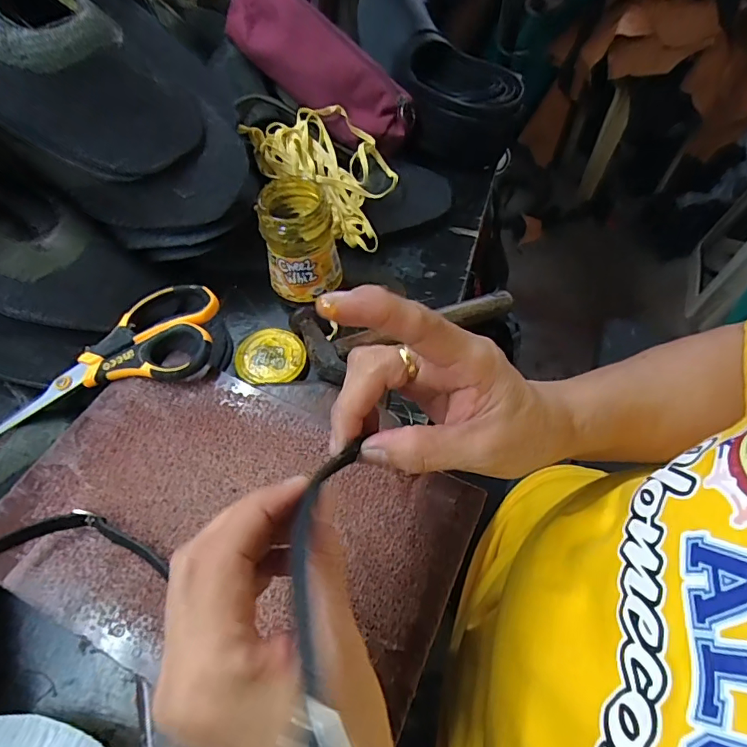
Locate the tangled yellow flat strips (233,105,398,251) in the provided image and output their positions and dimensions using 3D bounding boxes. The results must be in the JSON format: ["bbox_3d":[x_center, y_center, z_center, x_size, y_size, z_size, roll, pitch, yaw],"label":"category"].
[{"bbox_3d":[-0.040,-0.203,0.465,0.153,0.030,0.096,41,88,-9],"label":"tangled yellow flat strips"}]

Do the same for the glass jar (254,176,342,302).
[{"bbox_3d":[-0.062,-0.114,0.407,0.060,0.083,0.059,0,58,0],"label":"glass jar"}]

